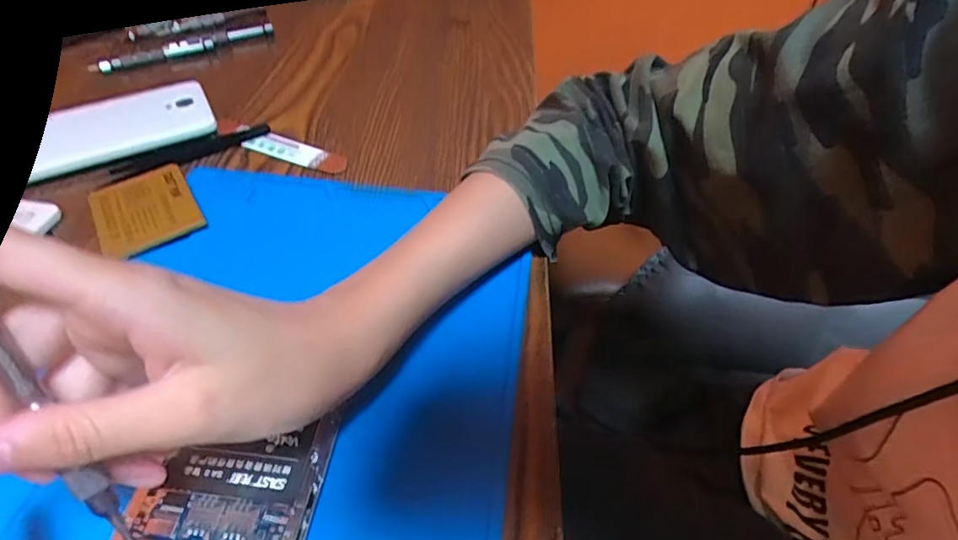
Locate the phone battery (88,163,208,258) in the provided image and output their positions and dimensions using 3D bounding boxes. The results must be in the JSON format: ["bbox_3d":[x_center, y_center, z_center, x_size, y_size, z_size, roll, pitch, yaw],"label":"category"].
[{"bbox_3d":[-0.203,-0.037,0.327,0.054,0.006,0.071,-26,53,-23],"label":"phone battery"}]

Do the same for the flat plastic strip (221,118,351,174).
[{"bbox_3d":[-0.146,-0.091,0.383,0.117,0.011,0.022,20,50,17],"label":"flat plastic strip"}]

